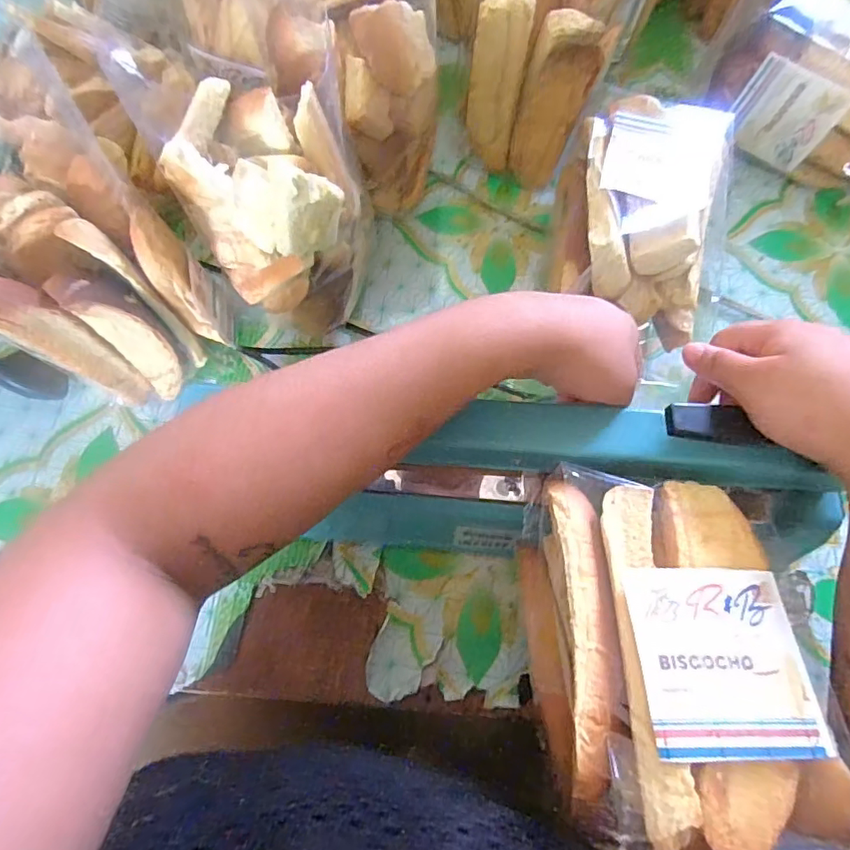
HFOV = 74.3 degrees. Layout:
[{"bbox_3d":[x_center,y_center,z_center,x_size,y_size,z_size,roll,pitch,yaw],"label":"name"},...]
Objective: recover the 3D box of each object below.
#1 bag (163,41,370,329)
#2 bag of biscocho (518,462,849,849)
[{"bbox_3d":[-0.098,-0.139,0.391,0.099,0.162,0.093,17,73,6],"label":"bag"},{"bbox_3d":[0.106,0.094,0.243,0.117,0.039,0.158,-5,72,-1],"label":"bag of biscocho"}]

